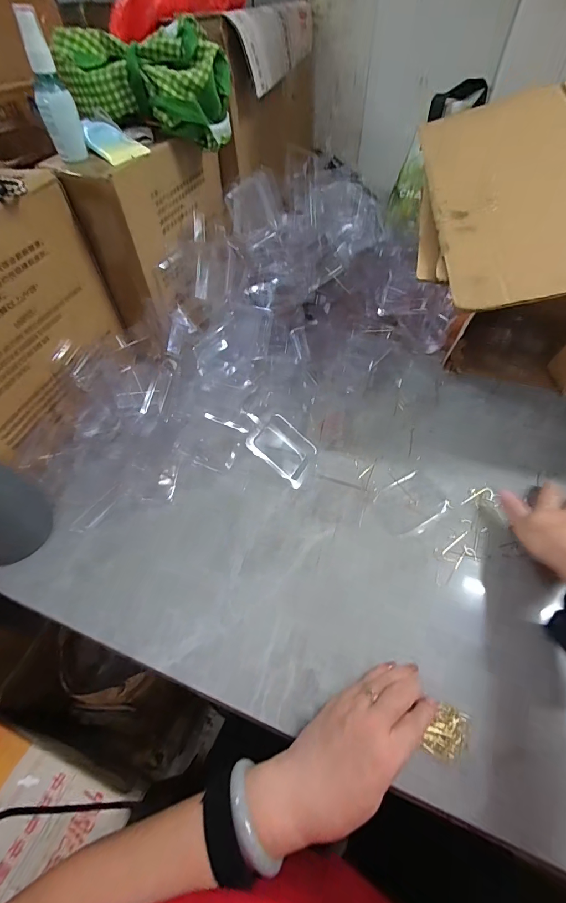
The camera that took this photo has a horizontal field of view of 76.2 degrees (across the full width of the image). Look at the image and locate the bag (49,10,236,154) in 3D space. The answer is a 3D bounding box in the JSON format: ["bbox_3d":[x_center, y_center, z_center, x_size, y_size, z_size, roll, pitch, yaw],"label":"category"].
[{"bbox_3d":[-0.177,-0.487,0.481,0.213,0.095,0.104,12,54,10],"label":"bag"}]

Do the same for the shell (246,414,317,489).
[{"bbox_3d":[0.002,-0.004,0.493,0.091,0.023,0.063,35,59,22],"label":"shell"}]

